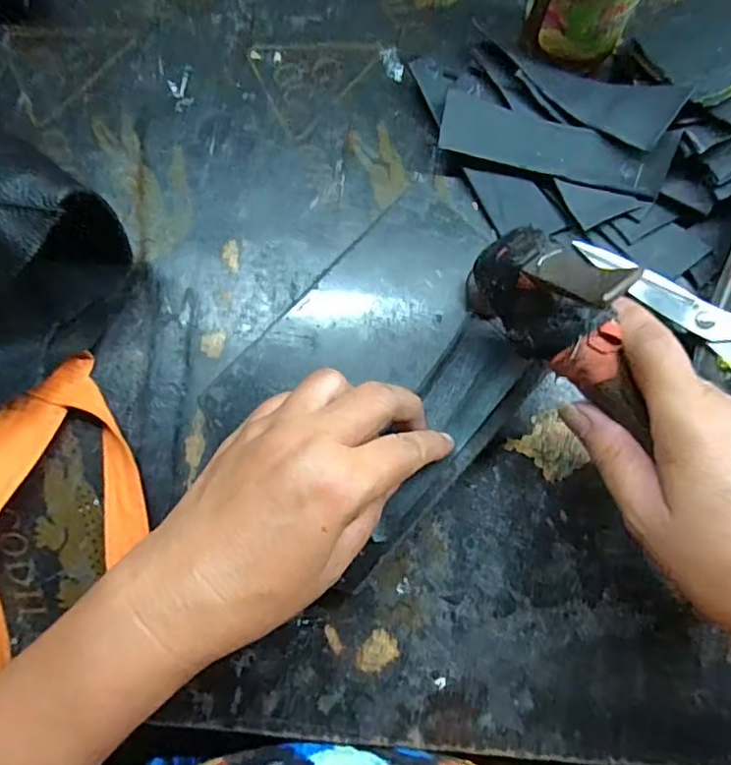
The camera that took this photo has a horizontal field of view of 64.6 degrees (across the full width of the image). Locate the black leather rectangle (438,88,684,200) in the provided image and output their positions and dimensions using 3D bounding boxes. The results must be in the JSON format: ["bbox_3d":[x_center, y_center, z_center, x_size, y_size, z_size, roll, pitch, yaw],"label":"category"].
[{"bbox_3d":[0.111,-0.142,0.341,0.133,0.012,0.035,16,84,4],"label":"black leather rectangle"}]

